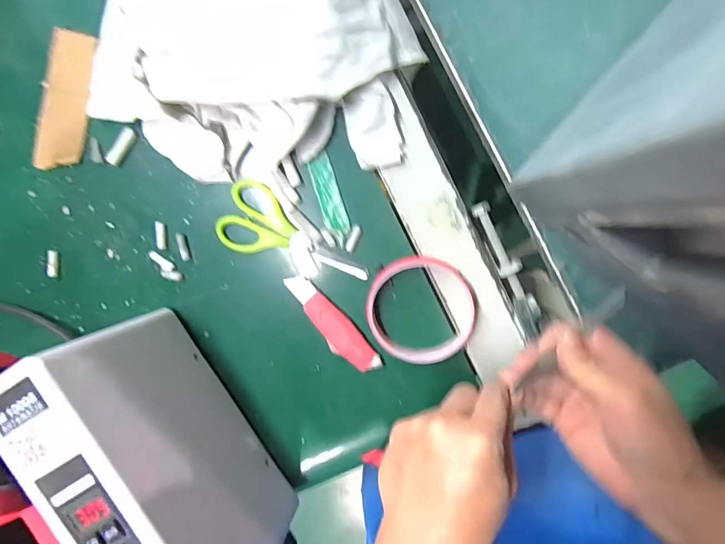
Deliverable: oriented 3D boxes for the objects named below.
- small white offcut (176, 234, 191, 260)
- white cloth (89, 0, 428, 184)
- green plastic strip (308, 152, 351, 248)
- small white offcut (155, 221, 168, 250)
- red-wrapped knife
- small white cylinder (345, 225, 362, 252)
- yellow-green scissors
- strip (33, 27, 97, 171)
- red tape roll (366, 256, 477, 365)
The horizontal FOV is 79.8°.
[{"bbox_3d":[-0.154,-0.021,0.372,0.007,0.004,0.023,-10,95,5],"label":"small white offcut"},{"bbox_3d":[-0.077,-0.152,0.319,0.232,0.069,0.154,-4,97,6],"label":"white cloth"},{"bbox_3d":[-0.026,-0.059,0.358,0.019,0.004,0.074,-14,94,5],"label":"green plastic strip"},{"bbox_3d":[-0.173,-0.031,0.371,0.009,0.004,0.024,0,96,4],"label":"small white offcut"},{"bbox_3d":[-0.025,0.043,0.367,0.026,0.012,0.101,-41,91,7],"label":"red-wrapped knife"},{"bbox_3d":[-0.007,-0.027,0.359,0.008,0.004,0.022,25,97,2],"label":"small white cylinder"},{"bbox_3d":[-0.056,-0.027,0.364,0.130,0.004,0.058,26,97,1],"label":"yellow-green scissors"},{"bbox_3d":[-0.254,-0.145,0.370,0.045,0.006,0.115,16,96,3],"label":"strip"},{"bbox_3d":[0.048,0.031,0.356,0.086,0.019,0.085,0,96,4],"label":"red tape roll"}]

